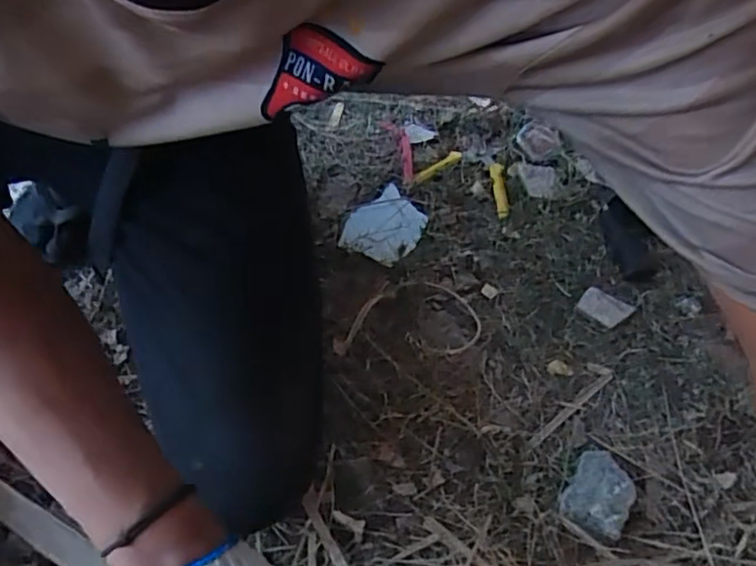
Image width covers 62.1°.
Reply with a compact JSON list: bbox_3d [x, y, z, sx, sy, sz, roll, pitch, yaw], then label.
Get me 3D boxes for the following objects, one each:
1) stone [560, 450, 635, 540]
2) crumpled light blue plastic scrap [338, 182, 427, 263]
[{"bbox_3d":[0.208,0.196,0.588,0.054,0.017,0.076,27,59,18],"label":"stone"},{"bbox_3d":[0.005,-0.068,0.771,0.106,0.013,0.088,-36,62,-22],"label":"crumpled light blue plastic scrap"}]

